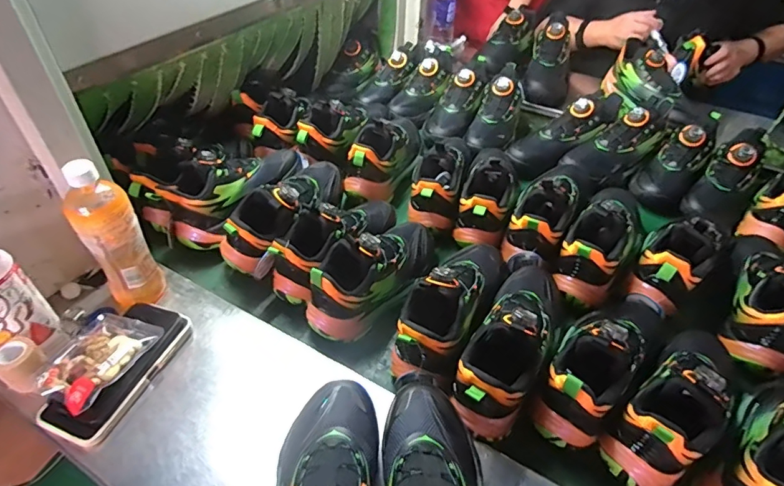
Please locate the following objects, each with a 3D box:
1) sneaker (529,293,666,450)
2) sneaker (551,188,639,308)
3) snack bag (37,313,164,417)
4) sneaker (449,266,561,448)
[{"bbox_3d":[0.257,0.116,0.543,0.084,0.093,0.252,33,52,27],"label":"sneaker"},{"bbox_3d":[0.333,-0.026,0.697,0.090,0.098,0.270,27,49,23],"label":"sneaker"},{"bbox_3d":[-0.337,0.134,0.531,0.081,0.030,0.115,19,47,17],"label":"snack bag"},{"bbox_3d":[0.155,0.098,0.555,0.084,0.096,0.271,24,48,21],"label":"sneaker"}]

